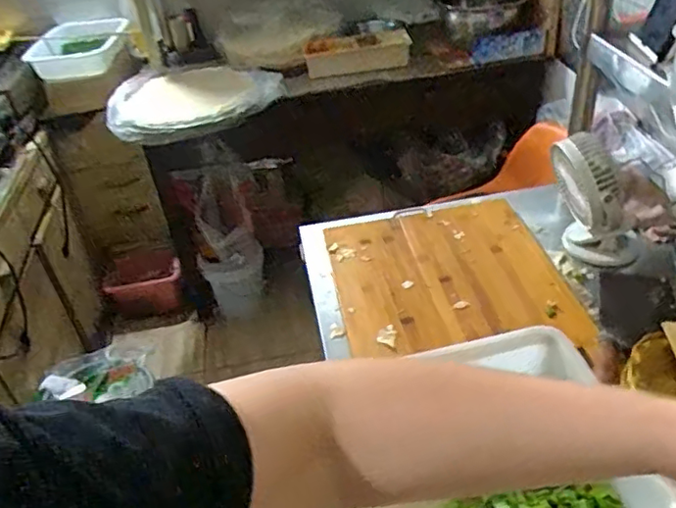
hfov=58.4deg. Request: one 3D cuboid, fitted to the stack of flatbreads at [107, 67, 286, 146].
[{"bbox_3d":[-0.405,-0.426,1.658,0.414,0.103,0.376,3,39,13],"label":"stack of flatbreads"}]

